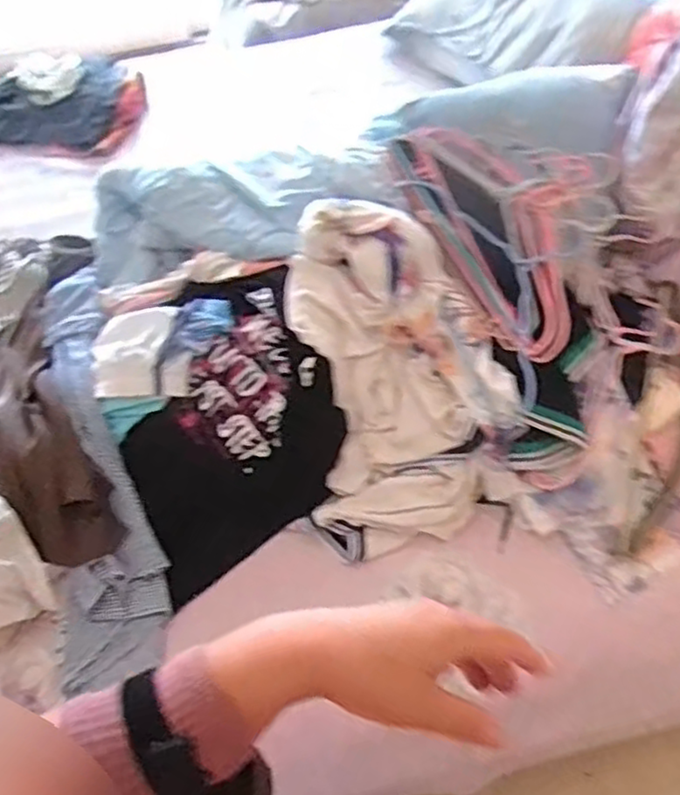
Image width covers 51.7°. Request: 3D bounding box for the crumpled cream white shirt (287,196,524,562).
[{"bbox_3d":[0.082,-0.054,1.097,0.319,0.100,0.547,-14,85,2],"label":"crumpled cream white shirt"}]

